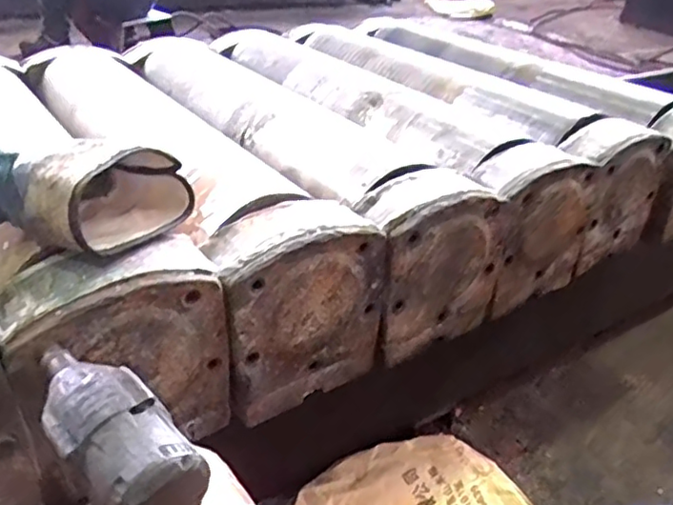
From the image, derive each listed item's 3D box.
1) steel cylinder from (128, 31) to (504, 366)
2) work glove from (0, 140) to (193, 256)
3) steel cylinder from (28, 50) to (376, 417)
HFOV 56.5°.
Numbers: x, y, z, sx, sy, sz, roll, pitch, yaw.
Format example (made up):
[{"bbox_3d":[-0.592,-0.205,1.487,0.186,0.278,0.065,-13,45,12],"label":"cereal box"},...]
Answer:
[{"bbox_3d":[-0.086,-0.138,0.879,0.168,0.171,0.694,-18,37,-32],"label":"steel cylinder"},{"bbox_3d":[-0.252,-0.056,0.514,0.232,0.098,0.133,11,32,12],"label":"work glove"},{"bbox_3d":[-0.210,-0.094,0.782,0.163,0.173,0.667,-17,37,-31],"label":"steel cylinder"}]

